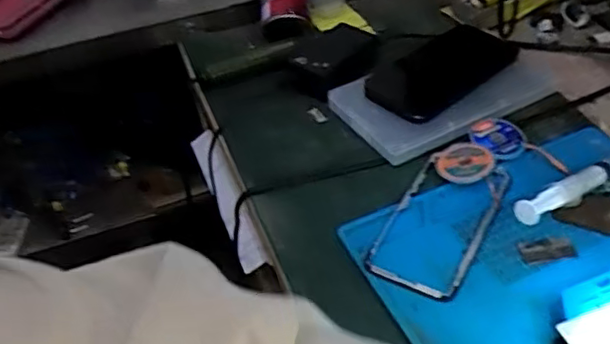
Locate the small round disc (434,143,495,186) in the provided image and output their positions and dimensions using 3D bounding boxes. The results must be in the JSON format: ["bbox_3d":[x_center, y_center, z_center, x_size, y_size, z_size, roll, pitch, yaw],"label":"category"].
[{"bbox_3d":[0.128,-0.008,0.508,0.045,0.010,0.041,-3,43,3],"label":"small round disc"}]

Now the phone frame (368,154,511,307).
[{"bbox_3d":[0.101,0.035,0.473,0.070,0.004,0.138,20,49,25],"label":"phone frame"}]

